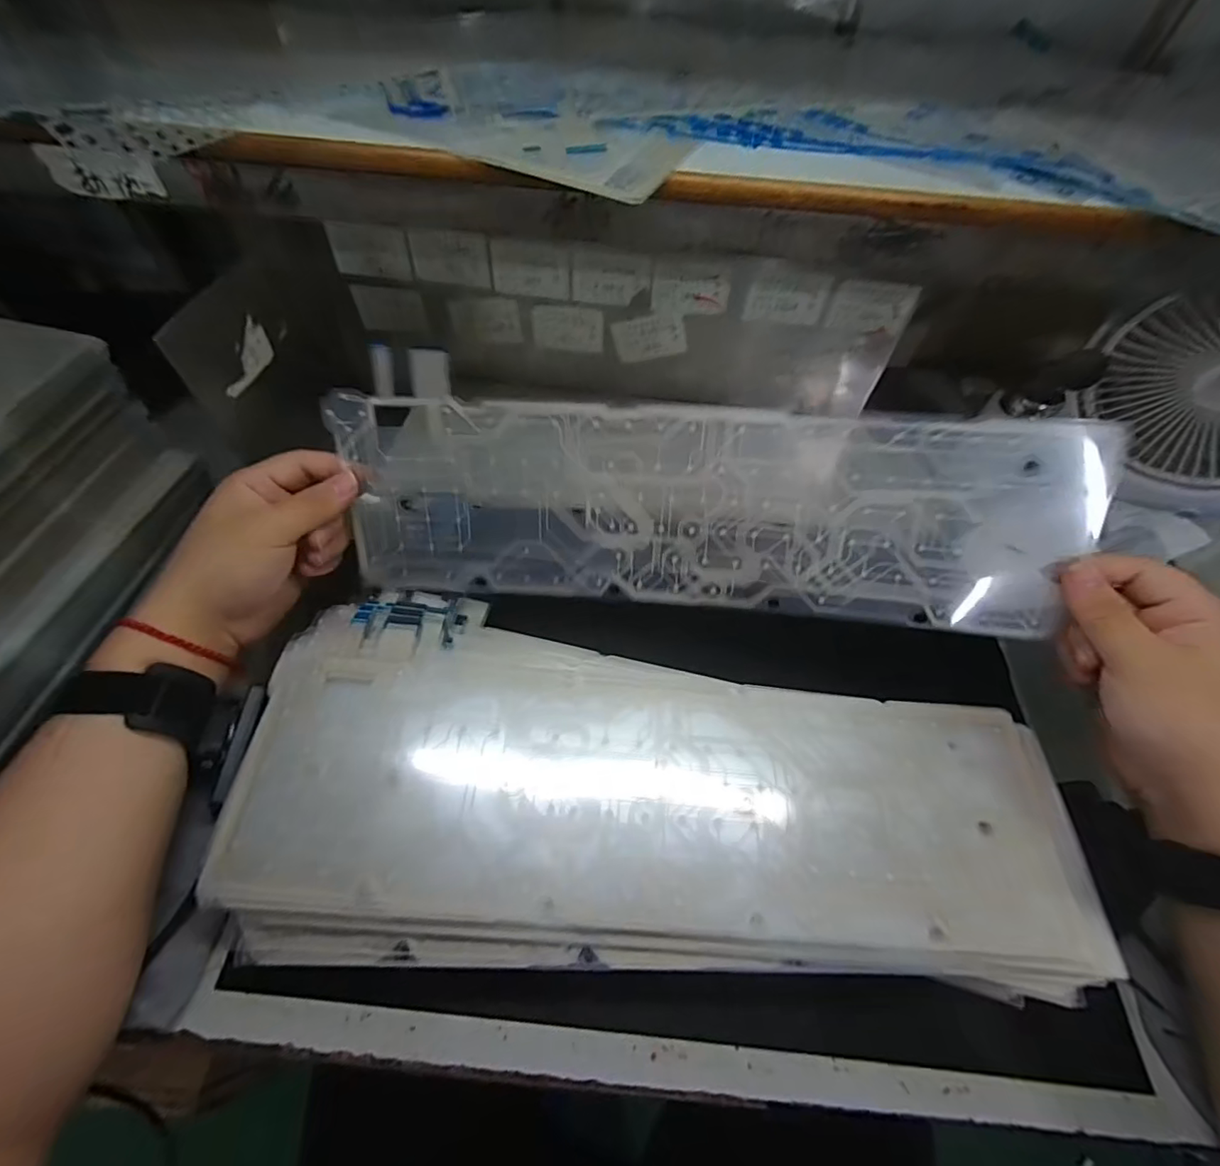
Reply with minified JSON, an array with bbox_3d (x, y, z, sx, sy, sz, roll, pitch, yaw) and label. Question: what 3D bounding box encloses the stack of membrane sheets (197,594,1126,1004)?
[{"bbox_3d":[0.024,0.107,0.305,0.436,0.025,0.184,6,57,0],"label":"stack of membrane sheets"}]

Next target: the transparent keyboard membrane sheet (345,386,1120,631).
[{"bbox_3d":[0.053,-0.042,0.326,0.423,0.118,0.021,4,20,6],"label":"transparent keyboard membrane sheet"}]

